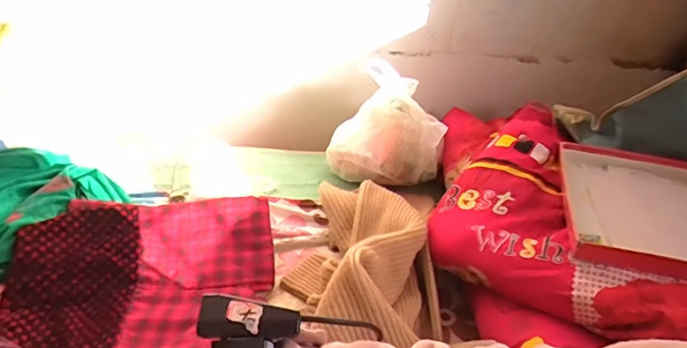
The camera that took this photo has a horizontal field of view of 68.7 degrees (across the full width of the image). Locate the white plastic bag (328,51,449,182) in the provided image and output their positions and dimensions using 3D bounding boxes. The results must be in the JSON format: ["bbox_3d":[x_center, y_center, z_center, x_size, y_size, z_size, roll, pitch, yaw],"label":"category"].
[{"bbox_3d":[0.090,-0.094,1.004,0.226,0.222,0.107,11,35,5],"label":"white plastic bag"}]

